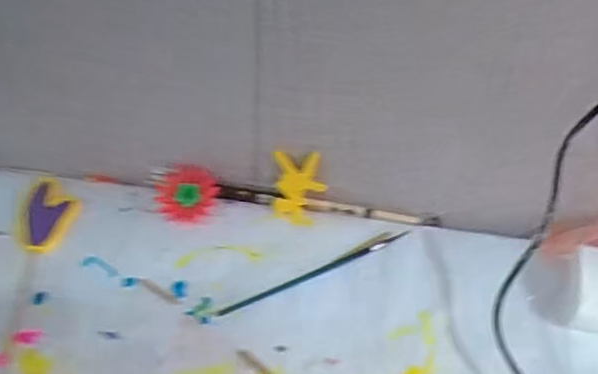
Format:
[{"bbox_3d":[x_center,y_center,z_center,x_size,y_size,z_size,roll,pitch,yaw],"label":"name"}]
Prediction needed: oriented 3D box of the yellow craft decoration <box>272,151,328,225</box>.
[{"bbox_3d":[0.000,0.001,0.494,0.039,0.057,0.007,3,20,2],"label":"yellow craft decoration"}]

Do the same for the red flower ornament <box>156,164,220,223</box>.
[{"bbox_3d":[-0.089,0.005,0.504,0.048,0.008,0.048,0,67,0],"label":"red flower ornament"}]

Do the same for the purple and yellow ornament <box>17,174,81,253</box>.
[{"bbox_3d":[-0.197,0.021,0.496,0.045,0.007,0.073,6,42,2],"label":"purple and yellow ornament"}]

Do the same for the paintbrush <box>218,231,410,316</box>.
[{"bbox_3d":[0.013,0.062,0.470,0.157,0.008,0.011,-18,46,-23],"label":"paintbrush"}]

